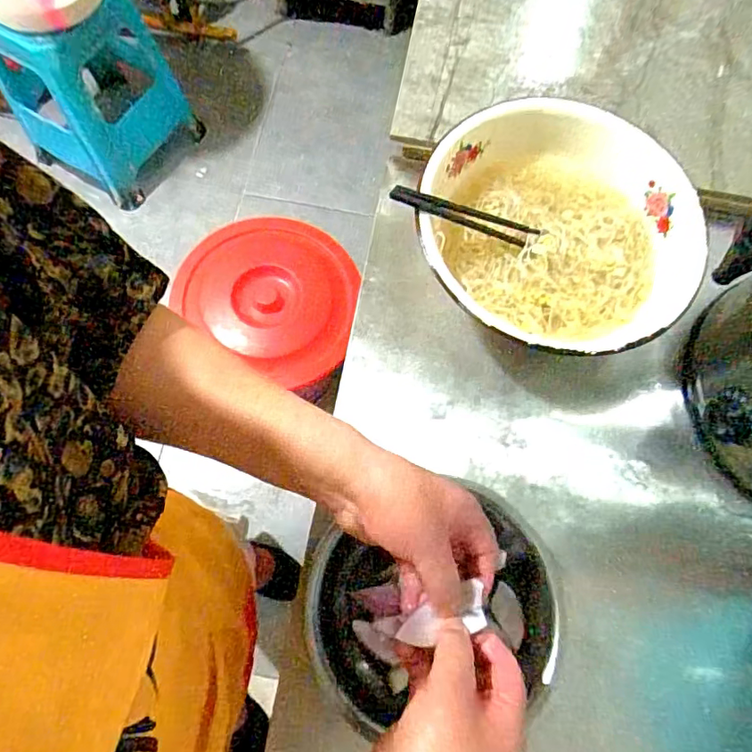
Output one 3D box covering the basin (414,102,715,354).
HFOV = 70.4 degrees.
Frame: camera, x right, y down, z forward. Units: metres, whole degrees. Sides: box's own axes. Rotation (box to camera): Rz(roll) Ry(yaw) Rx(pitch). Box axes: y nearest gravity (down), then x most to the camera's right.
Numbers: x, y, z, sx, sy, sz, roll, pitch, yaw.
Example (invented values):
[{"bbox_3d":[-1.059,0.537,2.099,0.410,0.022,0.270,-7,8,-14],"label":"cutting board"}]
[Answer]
[{"bbox_3d":[0.187,-0.147,0.553,0.277,0.080,0.274,0,68,0],"label":"basin"}]

